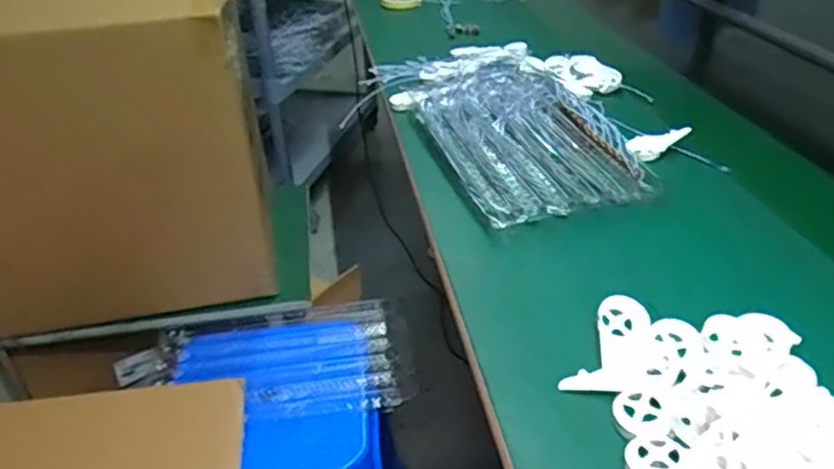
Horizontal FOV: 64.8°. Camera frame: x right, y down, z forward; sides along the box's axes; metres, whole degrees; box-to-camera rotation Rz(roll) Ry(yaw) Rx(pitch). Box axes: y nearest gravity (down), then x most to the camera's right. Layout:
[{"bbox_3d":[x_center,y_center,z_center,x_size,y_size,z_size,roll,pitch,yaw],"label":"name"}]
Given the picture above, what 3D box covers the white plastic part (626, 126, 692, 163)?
[{"bbox_3d":[0.324,-0.128,0.894,0.088,0.023,0.049,-25,39,-29],"label":"white plastic part"}]

